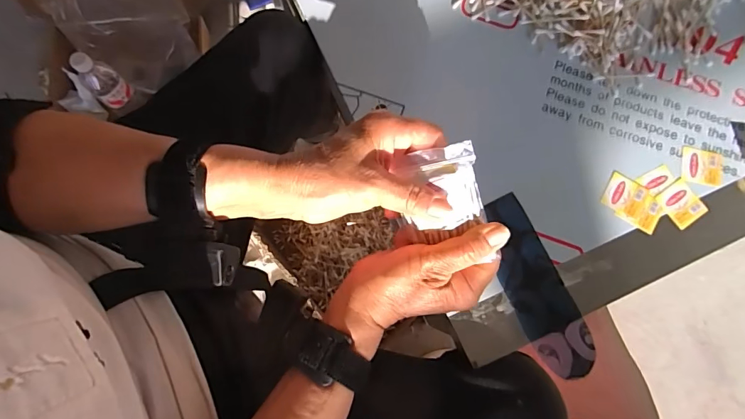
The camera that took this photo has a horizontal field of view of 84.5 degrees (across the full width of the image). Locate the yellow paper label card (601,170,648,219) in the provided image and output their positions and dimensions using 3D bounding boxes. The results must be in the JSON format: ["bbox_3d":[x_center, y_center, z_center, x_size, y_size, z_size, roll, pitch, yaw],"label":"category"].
[{"bbox_3d":[0.276,-0.015,0.448,0.038,0.004,0.041,27,79,4],"label":"yellow paper label card"}]

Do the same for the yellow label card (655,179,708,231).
[{"bbox_3d":[0.337,-0.005,0.447,0.040,0.004,0.046,-32,80,-8],"label":"yellow label card"}]

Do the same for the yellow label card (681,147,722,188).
[{"bbox_3d":[0.366,-0.048,0.456,0.042,0.004,0.043,12,78,1],"label":"yellow label card"}]

